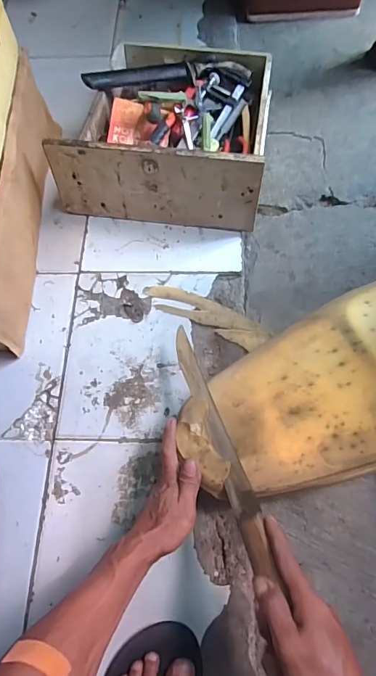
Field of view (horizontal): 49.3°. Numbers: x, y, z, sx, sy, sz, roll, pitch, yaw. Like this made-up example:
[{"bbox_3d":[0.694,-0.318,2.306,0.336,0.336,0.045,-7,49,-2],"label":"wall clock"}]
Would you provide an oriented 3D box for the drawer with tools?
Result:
[{"bbox_3d":[-0.030,-0.421,0.778,0.347,0.151,0.384,7,69,6],"label":"drawer with tools"}]

